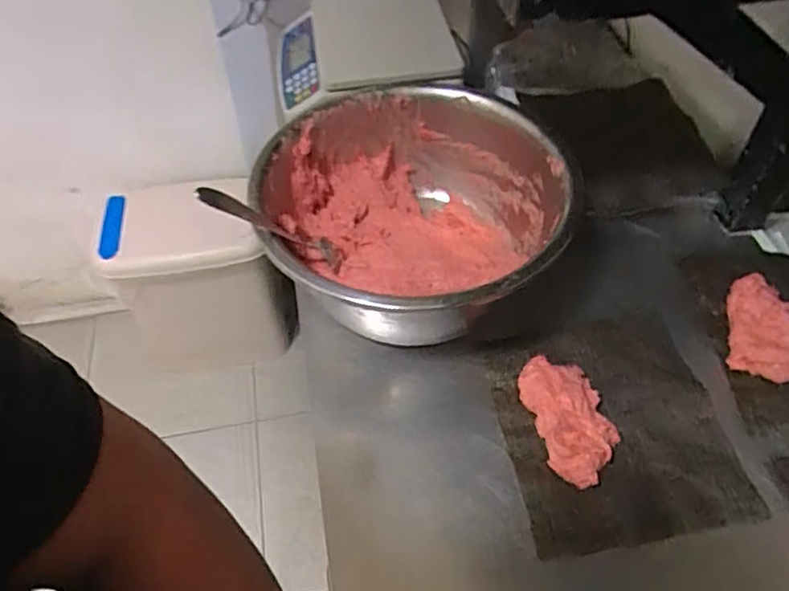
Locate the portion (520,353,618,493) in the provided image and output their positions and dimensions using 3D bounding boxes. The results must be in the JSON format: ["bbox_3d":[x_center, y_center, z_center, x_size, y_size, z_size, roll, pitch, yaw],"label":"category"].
[{"bbox_3d":[0.148,0.102,0.535,0.062,0.034,0.109,-13,52,-9],"label":"portion"}]

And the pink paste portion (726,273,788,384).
[{"bbox_3d":[0.340,0.030,0.582,0.063,0.025,0.101,12,52,11],"label":"pink paste portion"}]

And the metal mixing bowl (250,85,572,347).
[{"bbox_3d":[0.018,-0.069,0.611,0.267,0.118,0.277,-1,51,1],"label":"metal mixing bowl"}]

